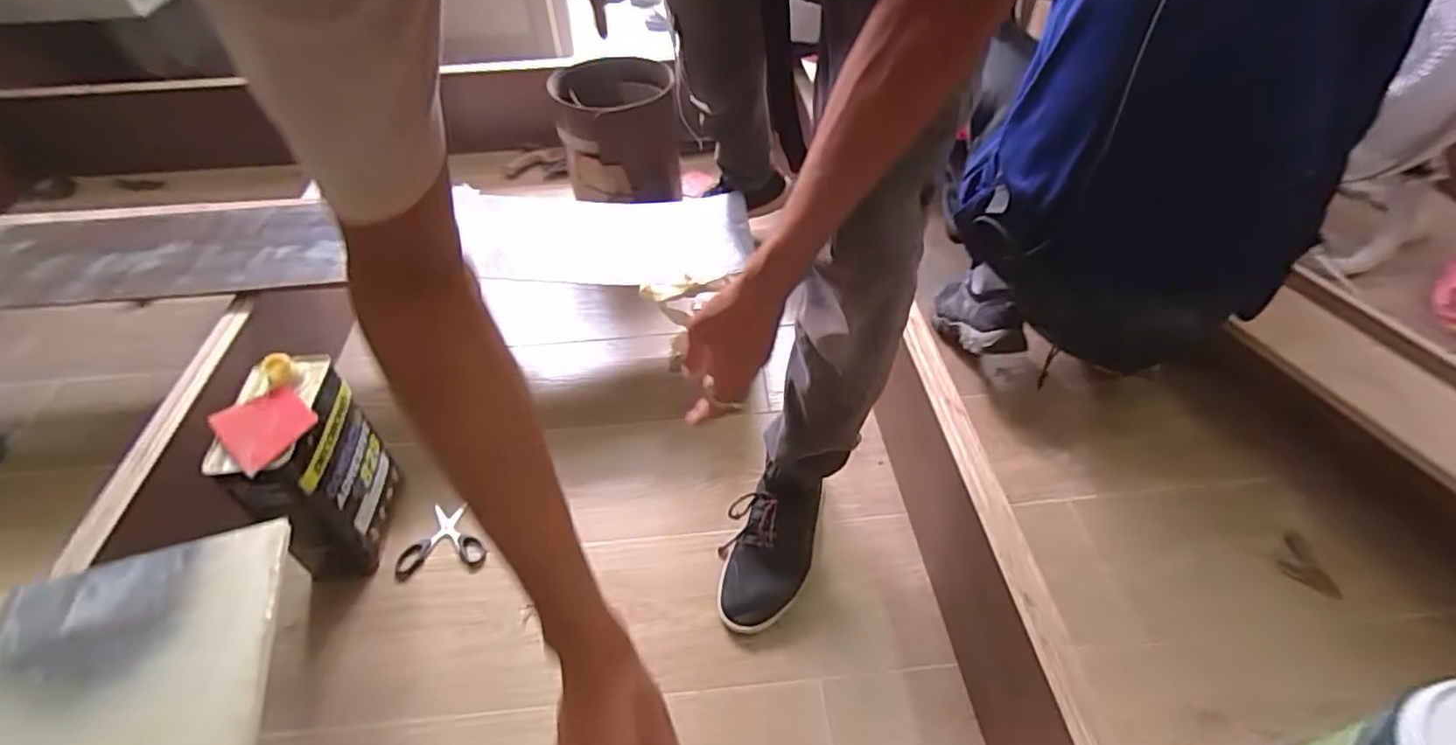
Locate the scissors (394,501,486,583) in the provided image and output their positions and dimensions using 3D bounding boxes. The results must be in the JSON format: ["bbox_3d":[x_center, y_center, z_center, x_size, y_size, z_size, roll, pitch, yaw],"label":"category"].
[{"bbox_3d":[-0.388,0.227,0.872,0.110,0.010,0.106,-8,46,-5],"label":"scissors"}]

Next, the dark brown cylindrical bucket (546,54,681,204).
[{"bbox_3d":[-0.211,-0.455,1.252,0.222,0.224,0.220,-5,47,-5],"label":"dark brown cylindrical bucket"}]

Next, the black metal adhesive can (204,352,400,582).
[{"bbox_3d":[-0.507,0.129,0.793,0.096,0.259,0.162,-8,47,-7],"label":"black metal adhesive can"}]

